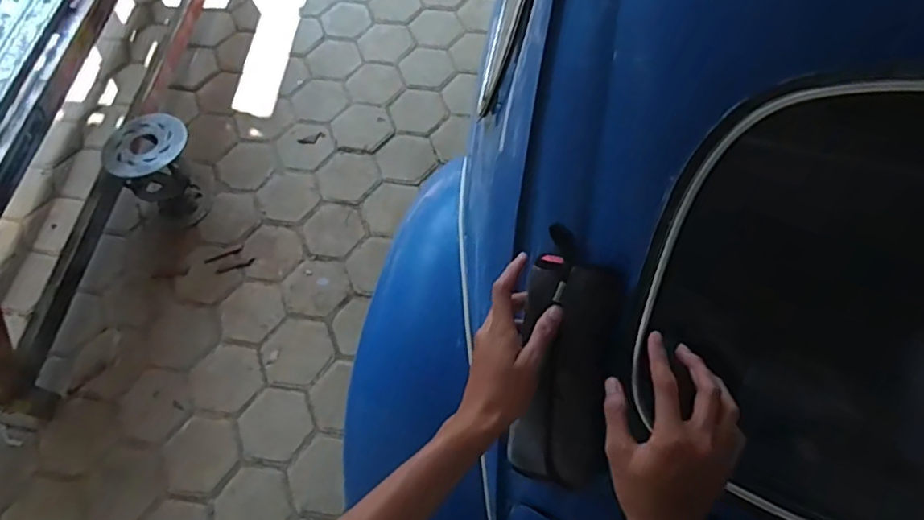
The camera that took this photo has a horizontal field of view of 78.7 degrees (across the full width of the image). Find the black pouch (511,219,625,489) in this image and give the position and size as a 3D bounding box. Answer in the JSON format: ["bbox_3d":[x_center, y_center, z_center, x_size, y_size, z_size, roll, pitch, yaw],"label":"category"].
[{"bbox_3d":[0.101,0.098,0.547,0.084,0.039,0.247,4,101,0],"label":"black pouch"}]

